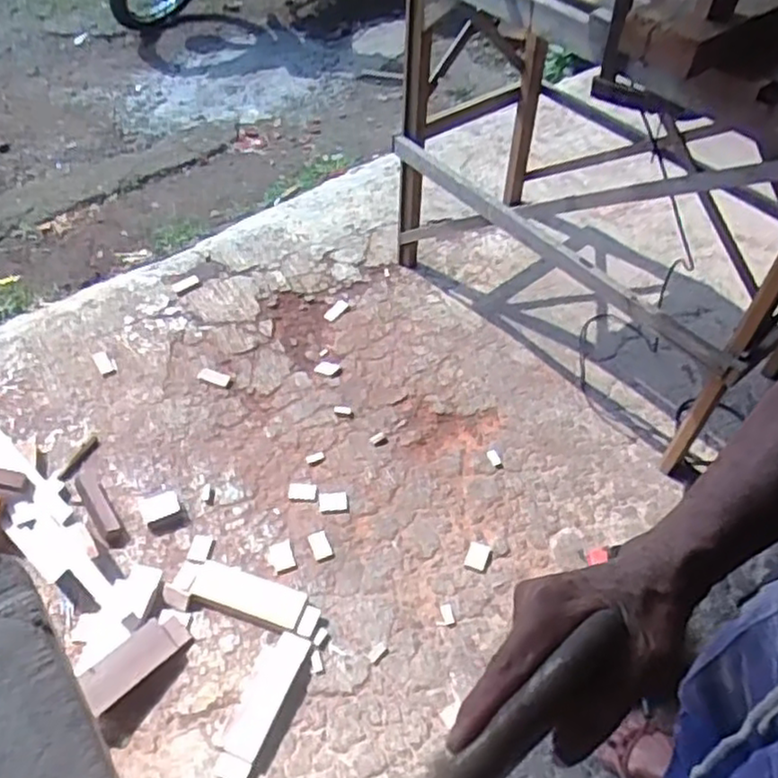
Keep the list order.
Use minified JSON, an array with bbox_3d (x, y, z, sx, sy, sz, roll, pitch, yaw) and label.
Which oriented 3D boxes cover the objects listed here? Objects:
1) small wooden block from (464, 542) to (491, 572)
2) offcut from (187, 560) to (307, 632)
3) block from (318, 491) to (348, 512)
[{"bbox_3d":[0.176,0.330,1.393,0.043,0.005,0.056,16,53,14],"label":"small wooden block"},{"bbox_3d":[-0.267,0.387,1.328,0.212,0.029,0.082,14,53,12],"label":"offcut"},{"bbox_3d":[-0.116,0.234,1.466,0.059,0.007,0.041,-3,51,-1],"label":"block"}]

